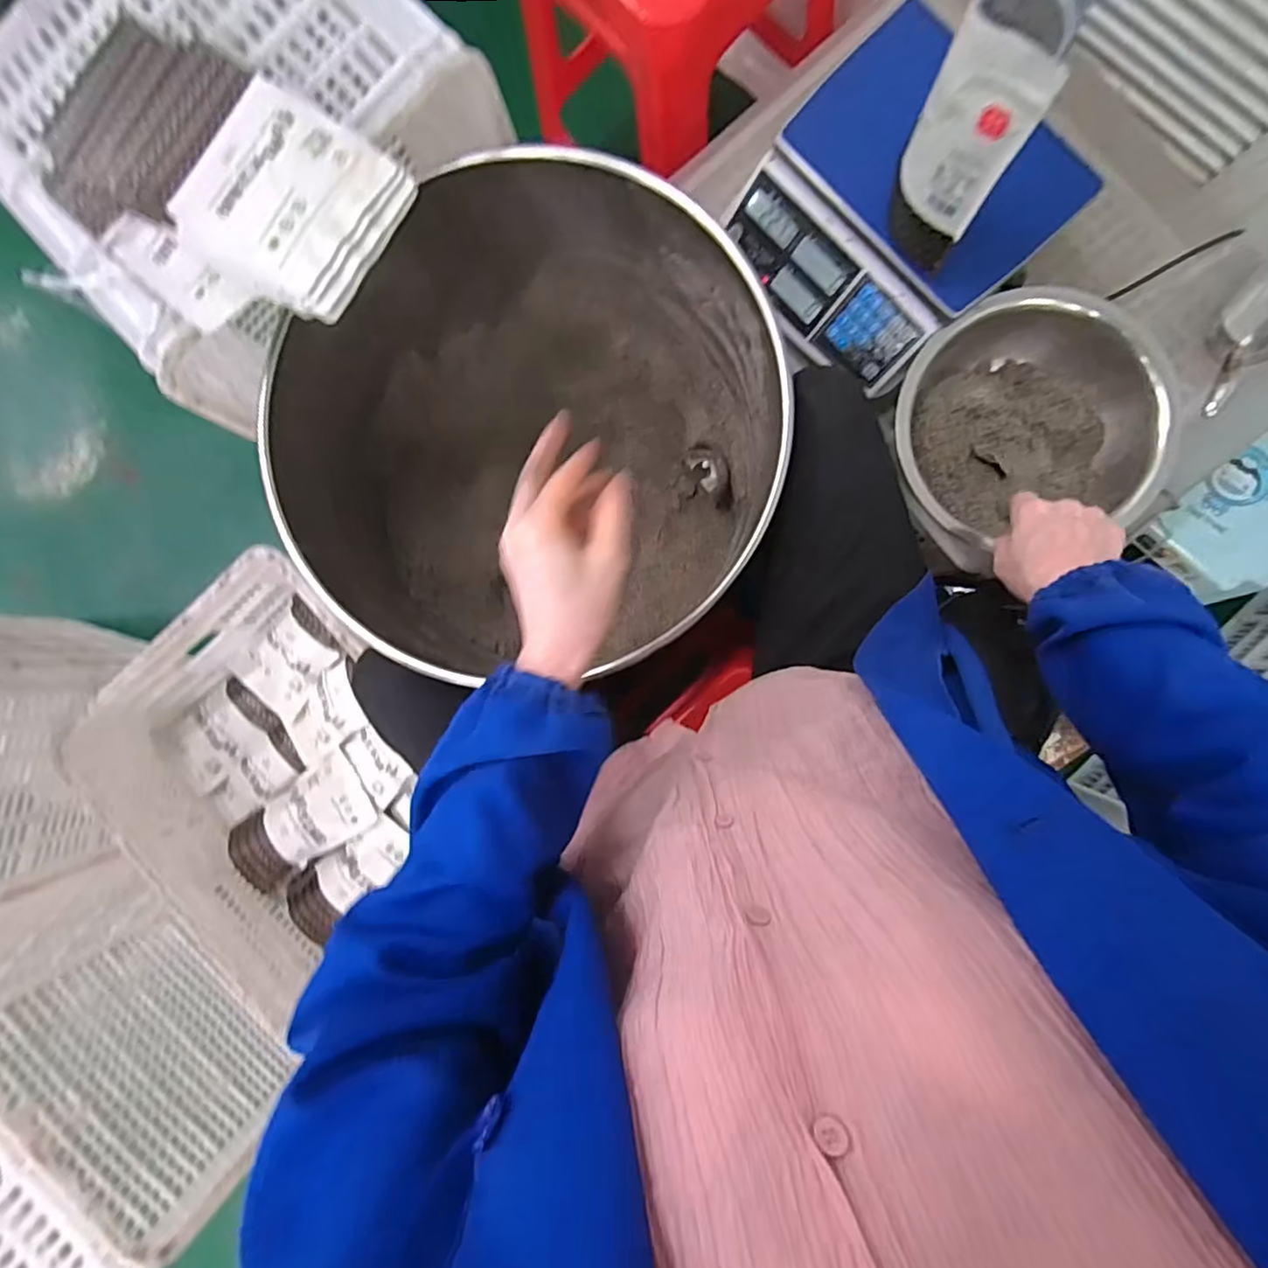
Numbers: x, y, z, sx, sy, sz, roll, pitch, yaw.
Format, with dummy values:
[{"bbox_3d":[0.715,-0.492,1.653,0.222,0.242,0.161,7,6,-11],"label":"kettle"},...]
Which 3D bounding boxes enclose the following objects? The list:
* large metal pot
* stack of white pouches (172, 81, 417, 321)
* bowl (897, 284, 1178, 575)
[{"bbox_3d":[-0.084,-0.250,0.749,0.499,0.362,0.530,0,90,5],"label":"large metal pot"},{"bbox_3d":[-0.292,-0.364,0.498,0.174,0.029,0.149,33,93,4],"label":"stack of white pouches"},{"bbox_3d":[0.412,-0.217,0.644,0.262,0.101,0.246,0,90,5],"label":"bowl"}]

